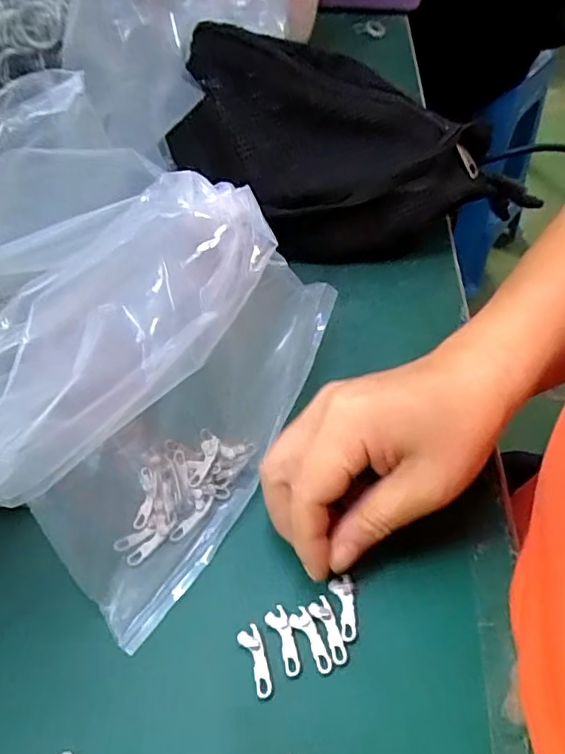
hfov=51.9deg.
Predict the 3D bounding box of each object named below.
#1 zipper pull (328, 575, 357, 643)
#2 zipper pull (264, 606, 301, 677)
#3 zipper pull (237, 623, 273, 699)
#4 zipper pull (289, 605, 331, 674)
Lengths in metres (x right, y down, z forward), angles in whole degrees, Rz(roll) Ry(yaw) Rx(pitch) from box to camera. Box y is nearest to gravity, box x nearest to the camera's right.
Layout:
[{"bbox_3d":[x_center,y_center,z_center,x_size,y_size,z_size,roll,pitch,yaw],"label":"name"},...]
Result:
[{"bbox_3d":[0.028,0.104,0.262,0.010,0.004,0.027,-4,58,-4],"label":"zipper pull"},{"bbox_3d":[0.001,0.114,0.253,0.010,0.004,0.028,-15,52,-12],"label":"zipper pull"},{"bbox_3d":[-0.011,0.121,0.248,0.010,0.004,0.029,-15,52,-12],"label":"zipper pull"},{"bbox_3d":[0.012,0.114,0.253,0.009,0.004,0.028,-22,54,-17],"label":"zipper pull"}]

